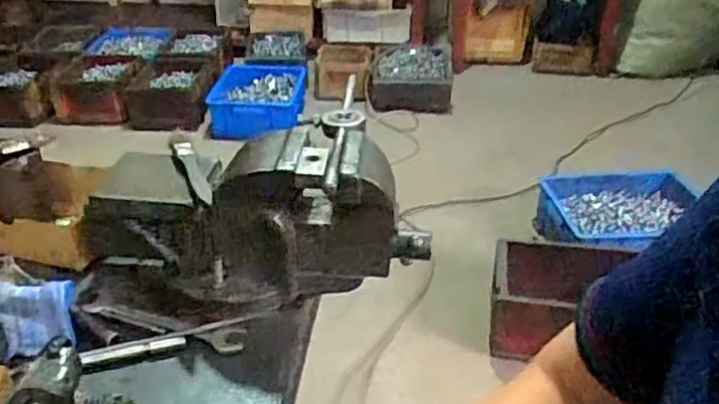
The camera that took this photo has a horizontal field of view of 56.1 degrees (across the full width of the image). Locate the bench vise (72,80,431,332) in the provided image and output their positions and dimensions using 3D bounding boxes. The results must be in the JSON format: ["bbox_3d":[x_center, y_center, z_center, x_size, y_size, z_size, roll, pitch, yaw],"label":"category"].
[{"bbox_3d":[-0.110,0.019,0.668,0.327,0.149,0.150,-8,31,-14],"label":"bench vise"}]

